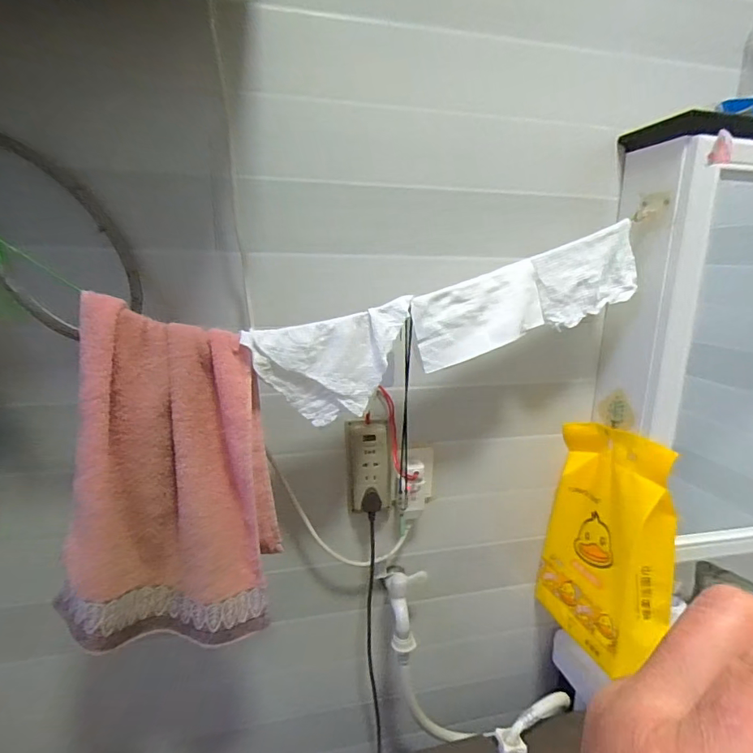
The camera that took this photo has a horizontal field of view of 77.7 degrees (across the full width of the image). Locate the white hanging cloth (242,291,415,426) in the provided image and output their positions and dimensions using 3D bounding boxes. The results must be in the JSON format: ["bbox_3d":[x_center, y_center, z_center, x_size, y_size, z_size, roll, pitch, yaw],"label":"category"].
[{"bbox_3d":[-0.056,-0.018,0.577,0.195,0.138,0.020,-4,14,-21],"label":"white hanging cloth"}]

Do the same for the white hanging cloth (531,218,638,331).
[{"bbox_3d":[0.300,-0.146,0.672,0.169,0.135,0.014,-3,14,-16],"label":"white hanging cloth"}]

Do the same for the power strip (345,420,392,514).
[{"bbox_3d":[-0.012,0.142,0.744,0.069,0.145,0.033,-2,14,-11],"label":"power strip"}]

